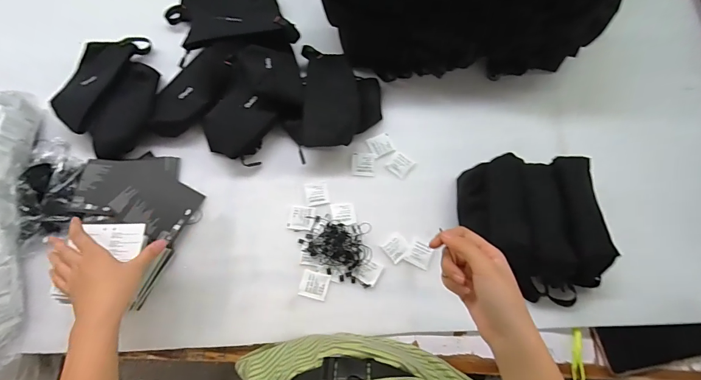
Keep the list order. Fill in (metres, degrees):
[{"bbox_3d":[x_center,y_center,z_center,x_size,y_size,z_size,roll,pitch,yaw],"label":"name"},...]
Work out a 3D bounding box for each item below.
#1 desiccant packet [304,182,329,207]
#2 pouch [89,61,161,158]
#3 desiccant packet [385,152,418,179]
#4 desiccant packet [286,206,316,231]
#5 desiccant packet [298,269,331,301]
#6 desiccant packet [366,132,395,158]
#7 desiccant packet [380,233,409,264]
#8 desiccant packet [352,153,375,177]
[{"bbox_3d":[-0.055,0.007,0.579,0.035,0.004,0.038,-10,72,-3],"label":"desiccant packet"},{"bbox_3d":[-0.390,-0.140,0.622,0.083,0.039,0.184,13,72,4],"label":"pouch"},{"bbox_3d":[0.086,-0.043,0.598,0.037,0.004,0.039,39,76,12],"label":"desiccant packet"},{"bbox_3d":[-0.080,0.046,0.575,0.042,0.004,0.038,6,72,2],"label":"desiccant packet"},{"bbox_3d":[-0.055,0.146,0.539,0.042,0.004,0.039,14,73,5],"label":"desiccant packet"},{"bbox_3d":[0.054,-0.079,0.617,0.041,0.004,0.040,-24,74,-8],"label":"desiccant packet"},{"bbox_3d":[0.073,0.092,0.558,0.036,0.004,0.036,-37,76,-11],"label":"desiccant packet"},{"bbox_3d":[0.022,-0.045,0.607,0.038,0.004,0.041,3,72,1],"label":"desiccant packet"}]

